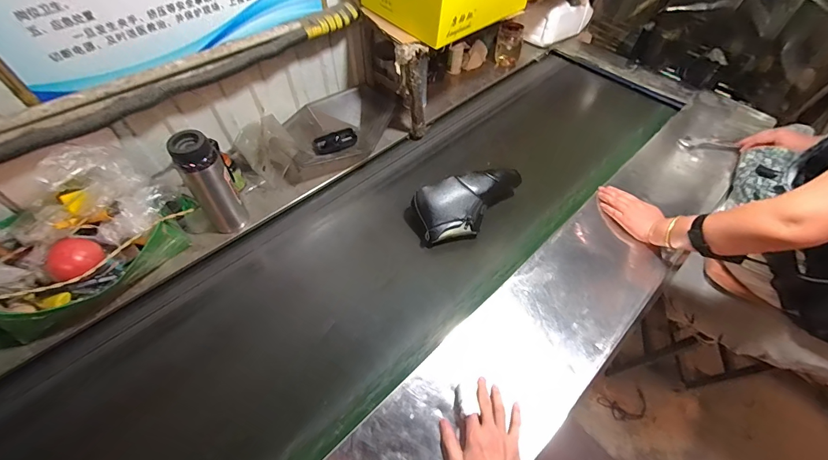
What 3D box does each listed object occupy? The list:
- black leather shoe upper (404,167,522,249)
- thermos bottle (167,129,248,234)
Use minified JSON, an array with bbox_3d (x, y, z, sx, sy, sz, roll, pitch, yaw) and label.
[{"bbox_3d":[0.148,-0.063,0.911,0.305,0.104,0.136,-19,58,-15],"label":"black leather shoe upper"},{"bbox_3d":[-0.454,-0.093,0.836,0.095,0.255,0.088,-34,63,-23],"label":"thermos bottle"}]

